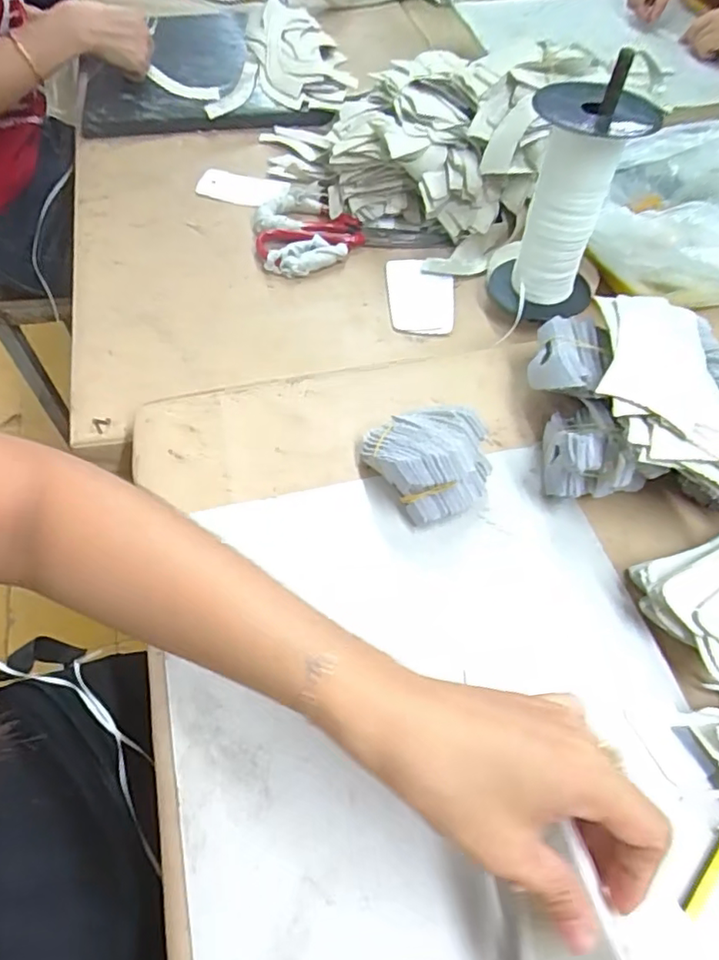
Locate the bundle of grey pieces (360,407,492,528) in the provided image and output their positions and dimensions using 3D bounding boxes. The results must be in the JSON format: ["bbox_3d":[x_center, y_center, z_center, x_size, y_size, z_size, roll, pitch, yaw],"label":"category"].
[{"bbox_3d":[0.050,-0.019,0.423,0.072,0.049,0.088,-26,62,-18],"label":"bundle of grey pieces"}]

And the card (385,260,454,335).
[{"bbox_3d":[0.062,-0.190,0.605,0.067,0.008,0.103,2,58,1],"label":"card"}]

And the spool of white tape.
[{"bbox_3d":[0.181,-0.237,0.515,0.094,0.193,0.096,17,58,9],"label":"spool of white tape"}]

